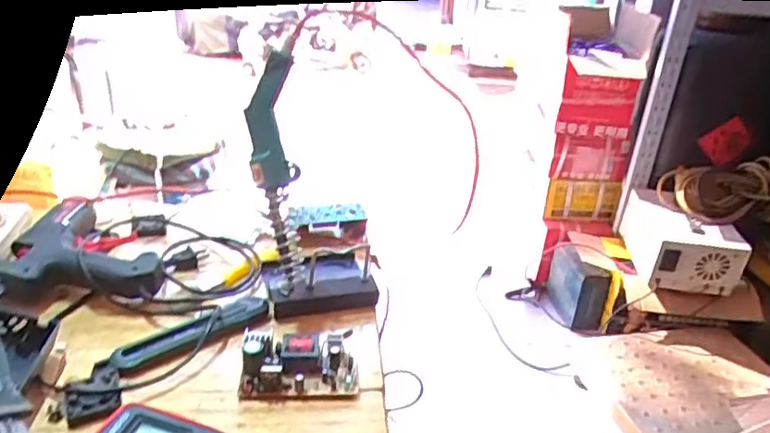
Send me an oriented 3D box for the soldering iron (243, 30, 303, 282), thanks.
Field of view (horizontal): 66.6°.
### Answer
[{"bbox_3d":[-0.101,-0.047,0.550,0.045,0.231,0.035,-5,5,-18],"label":"soldering iron"}]

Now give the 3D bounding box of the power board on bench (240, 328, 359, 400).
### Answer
[{"bbox_3d":[-0.073,0.119,0.514,0.098,0.035,0.077,0,26,-7],"label":"power board on bench"}]

